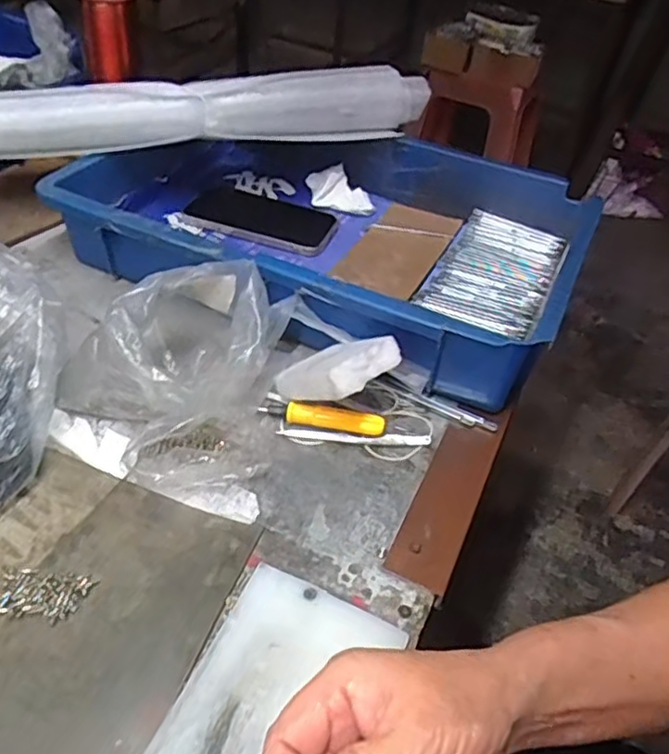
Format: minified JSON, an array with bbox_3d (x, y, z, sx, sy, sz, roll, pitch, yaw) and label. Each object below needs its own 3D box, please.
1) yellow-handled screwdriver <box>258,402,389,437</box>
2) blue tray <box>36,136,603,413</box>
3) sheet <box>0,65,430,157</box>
[{"bbox_3d":[-0.008,0.029,0.467,0.088,0.016,0.015,11,43,3],"label":"yellow-handled screwdriver"},{"bbox_3d":[-0.009,-0.133,0.596,0.432,0.084,0.288,19,44,12],"label":"blue tray"},{"bbox_3d":[-0.119,-0.247,0.603,0.435,0.058,0.060,-6,44,-14],"label":"sheet"}]

